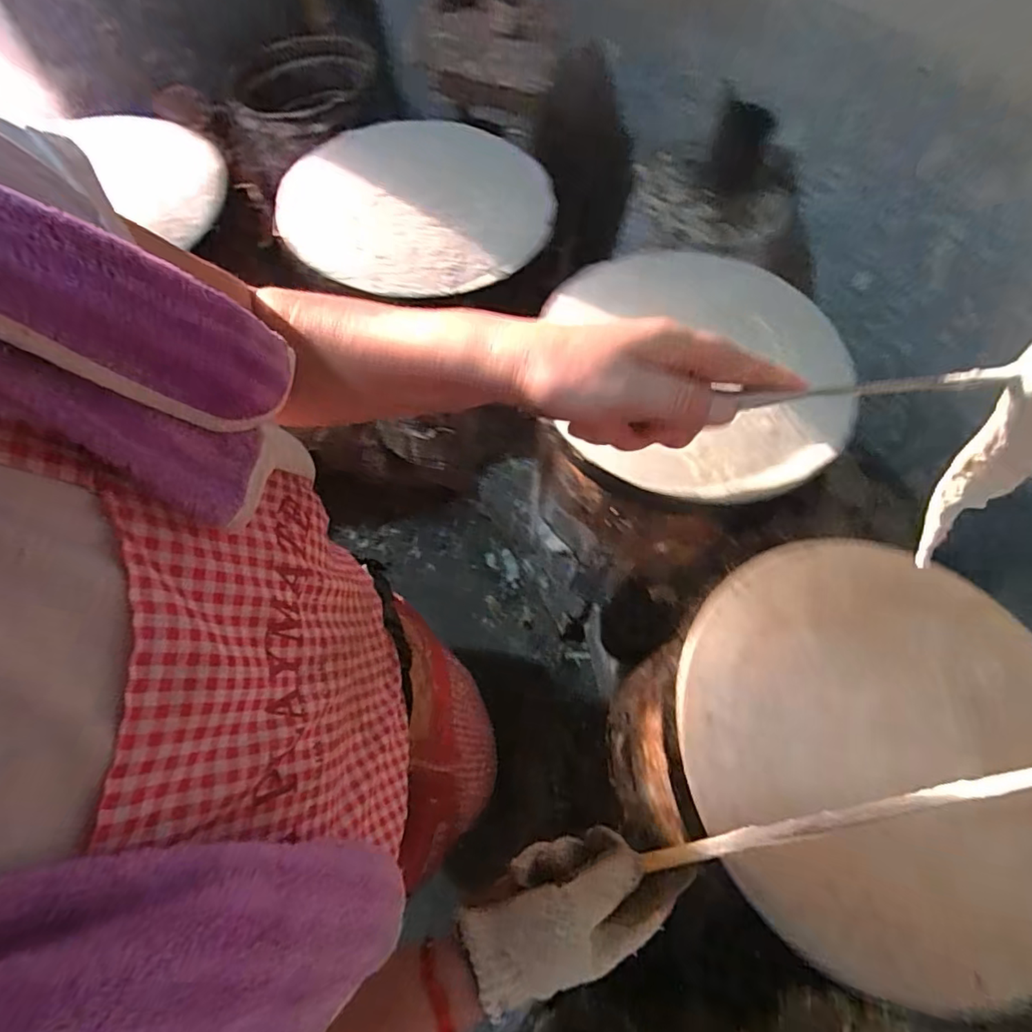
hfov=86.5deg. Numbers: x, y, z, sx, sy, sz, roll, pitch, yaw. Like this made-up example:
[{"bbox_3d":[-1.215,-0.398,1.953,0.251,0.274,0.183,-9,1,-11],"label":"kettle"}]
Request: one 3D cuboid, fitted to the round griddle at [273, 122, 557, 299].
[{"bbox_3d":[-0.135,-0.456,0.795,0.362,0.041,0.353,-1,72,4],"label":"round griddle"}]

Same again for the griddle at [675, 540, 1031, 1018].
[{"bbox_3d":[0.317,0.197,0.488,0.322,0.024,0.360,-2,62,5],"label":"griddle"}]

